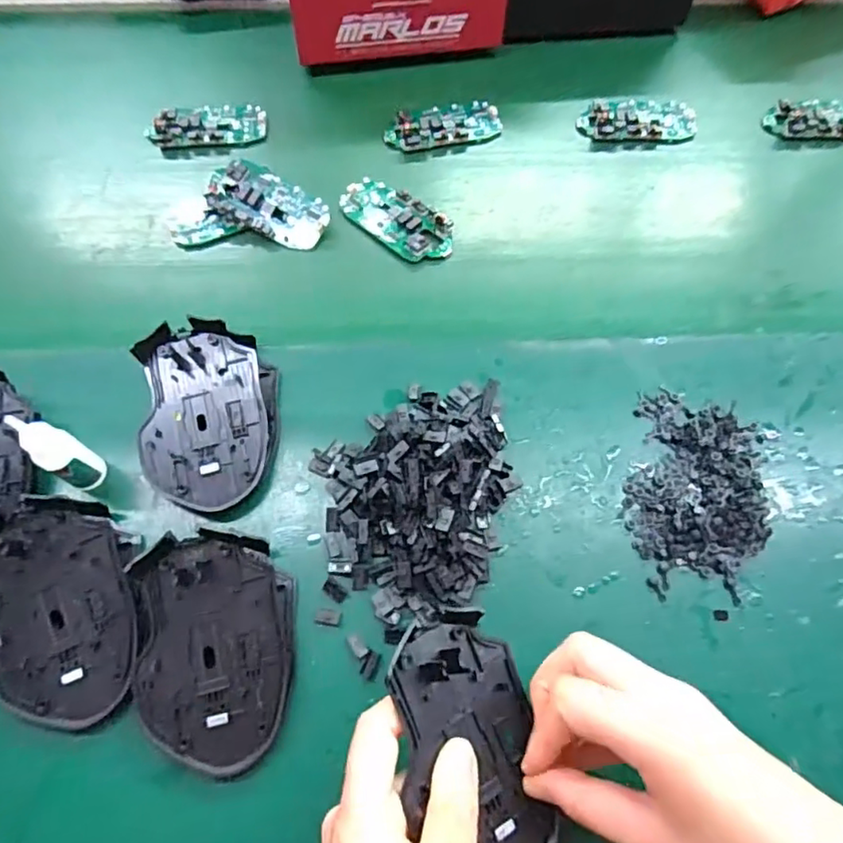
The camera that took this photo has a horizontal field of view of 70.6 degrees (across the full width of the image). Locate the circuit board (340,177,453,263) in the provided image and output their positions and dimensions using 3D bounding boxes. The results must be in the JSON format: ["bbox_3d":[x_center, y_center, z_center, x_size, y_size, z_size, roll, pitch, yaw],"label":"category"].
[{"bbox_3d":[-0.019,-0.157,0.455,0.097,0.012,0.046,37,69,17],"label":"circuit board"}]

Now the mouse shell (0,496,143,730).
[{"bbox_3d":[-0.191,0.100,0.317,0.074,0.018,0.114,-16,80,-13],"label":"mouse shell"}]

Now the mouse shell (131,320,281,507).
[{"bbox_3d":[-0.129,-0.004,0.361,0.076,0.036,0.111,-6,63,-3],"label":"mouse shell"}]

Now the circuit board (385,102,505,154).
[{"bbox_3d":[0.018,-0.251,0.506,0.097,0.013,0.043,-15,64,-7],"label":"circuit board"}]

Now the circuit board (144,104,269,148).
[{"bbox_3d":[-0.180,-0.248,0.503,0.097,0.018,0.041,-11,63,-5],"label":"circuit board"}]

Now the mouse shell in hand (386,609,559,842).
[{"bbox_3d":[0.020,0.152,0.274,0.068,0.022,0.111,0,66,-27],"label":"mouse shell in hand"}]

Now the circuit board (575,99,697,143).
[{"bbox_3d":[0.185,-0.257,0.511,0.098,0.015,0.045,-4,63,-2],"label":"circuit board"}]

